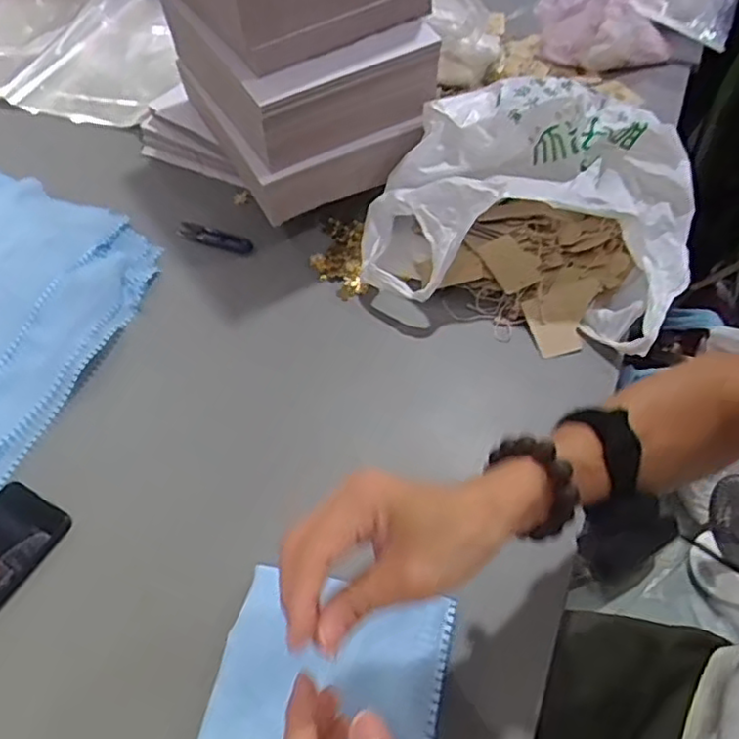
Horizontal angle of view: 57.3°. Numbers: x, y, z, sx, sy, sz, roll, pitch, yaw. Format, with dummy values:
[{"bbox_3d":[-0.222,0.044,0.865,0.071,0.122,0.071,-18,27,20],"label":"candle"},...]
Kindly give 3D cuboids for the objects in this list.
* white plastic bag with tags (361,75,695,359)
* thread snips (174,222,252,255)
[{"bbox_3d":[0.163,-0.164,0.684,0.312,0.125,0.248,17,58,12],"label":"white plastic bag with tags"},{"bbox_3d":[-0.178,-0.151,0.773,0.101,0.010,0.026,24,59,22],"label":"thread snips"}]

